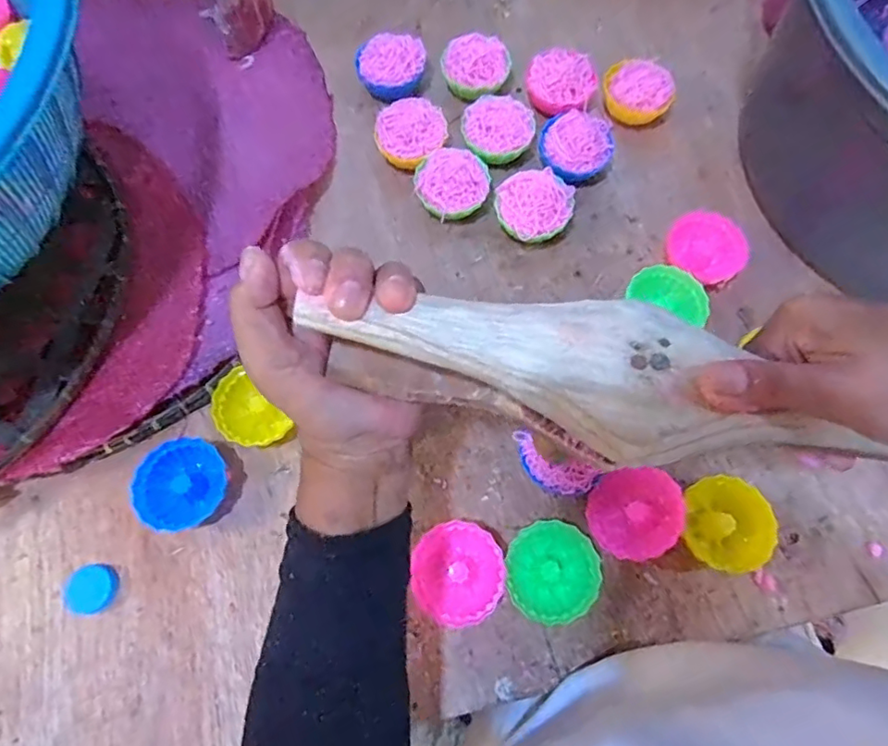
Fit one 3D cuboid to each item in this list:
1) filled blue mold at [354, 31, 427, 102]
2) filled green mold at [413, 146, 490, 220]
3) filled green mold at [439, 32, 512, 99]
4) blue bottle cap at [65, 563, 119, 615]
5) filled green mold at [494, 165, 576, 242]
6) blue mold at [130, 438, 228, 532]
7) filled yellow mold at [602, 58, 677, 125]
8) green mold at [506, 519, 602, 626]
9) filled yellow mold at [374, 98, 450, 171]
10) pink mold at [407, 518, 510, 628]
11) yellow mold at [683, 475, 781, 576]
[{"bbox_3d":[-0.048,-0.275,0.515,0.062,0.039,0.052,-1,71,-1],"label":"filled blue mold"},{"bbox_3d":[0.007,-0.156,0.473,0.060,0.042,0.060,0,71,0],"label":"filled green mold"},{"bbox_3d":[0.029,-0.273,0.510,0.061,0.038,0.057,4,71,1],"label":"filled green mold"},{"bbox_3d":[-0.239,0.147,0.383,0.033,0.006,0.031,0,71,0],"label":"blue bottle cap"},{"bbox_3d":[0.073,-0.133,0.463,0.061,0.043,0.061,0,71,0],"label":"filled green mold"},{"bbox_3d":[-0.181,0.078,0.395,0.059,0.028,0.058,0,71,0],"label":"blue mold"},{"bbox_3d":[0.173,-0.251,0.508,0.061,0.043,0.054,18,72,6],"label":"filled yellow mold"},{"bbox_3d":[0.072,0.133,0.379,0.059,0.020,0.062,0,71,0],"label":"green mold"},{"bbox_3d":[-0.028,-0.204,0.491,0.059,0.033,0.059,0,71,0],"label":"filled yellow mold"},{"bbox_3d":[0.010,0.130,0.372,0.056,0.028,0.060,0,71,0],"label":"pink mold"},{"bbox_3d":[0.196,0.103,0.387,0.054,0.016,0.062,-5,80,25],"label":"yellow mold"}]

